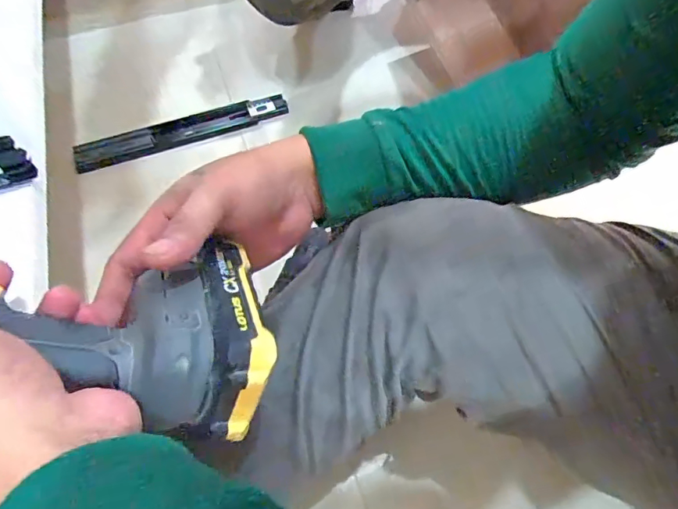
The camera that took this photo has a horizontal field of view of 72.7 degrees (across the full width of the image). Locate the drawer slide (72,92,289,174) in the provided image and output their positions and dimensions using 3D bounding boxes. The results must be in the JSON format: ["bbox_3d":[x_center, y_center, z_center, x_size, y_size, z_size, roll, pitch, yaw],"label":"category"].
[{"bbox_3d":[-0.218,-0.174,0.652,0.296,0.013,0.046,-17,82,-10],"label":"drawer slide"}]

